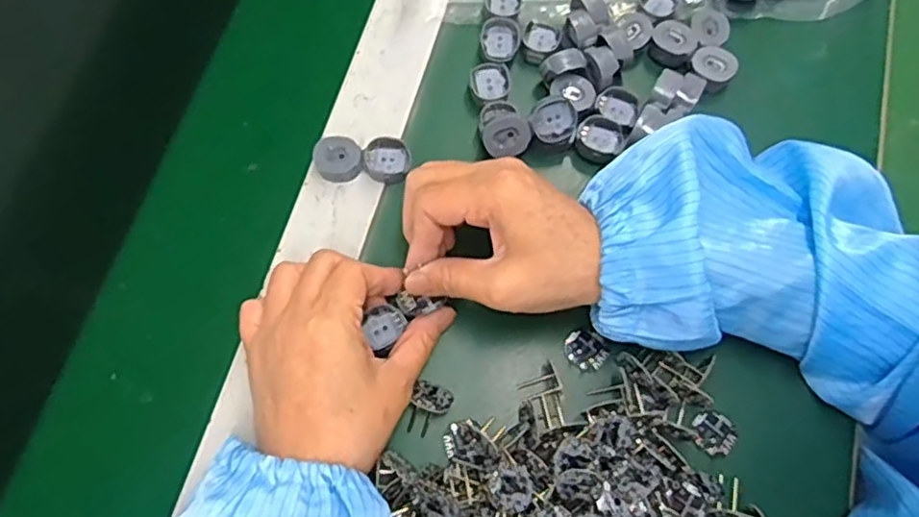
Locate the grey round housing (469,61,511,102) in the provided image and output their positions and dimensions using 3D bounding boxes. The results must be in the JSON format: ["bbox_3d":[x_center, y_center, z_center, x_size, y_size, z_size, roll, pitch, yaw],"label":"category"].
[{"bbox_3d":[0.019,-0.114,0.435,0.025,0.015,0.027,0,70,-1],"label":"grey round housing"}]

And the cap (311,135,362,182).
[{"bbox_3d":[-0.075,-0.061,0.414,0.029,0.016,0.025,-1,70,-2],"label":"cap"}]

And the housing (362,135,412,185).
[{"bbox_3d":[-0.044,-0.061,0.416,0.028,0.011,0.027,0,70,-1],"label":"housing"}]

